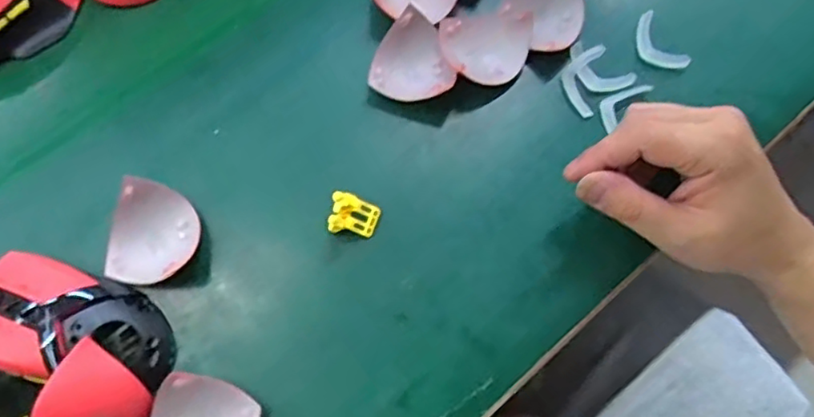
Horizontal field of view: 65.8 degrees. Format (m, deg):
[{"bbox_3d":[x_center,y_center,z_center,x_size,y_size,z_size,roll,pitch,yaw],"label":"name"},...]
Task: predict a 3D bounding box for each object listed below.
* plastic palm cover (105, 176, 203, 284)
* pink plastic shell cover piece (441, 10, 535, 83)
[{"bbox_3d":[-0.150,0.014,0.375,0.052,0.025,0.058,7,71,3],"label":"plastic palm cover"},{"bbox_3d":[0.053,-0.109,0.416,0.059,0.024,0.046,-4,71,0],"label":"pink plastic shell cover piece"}]

